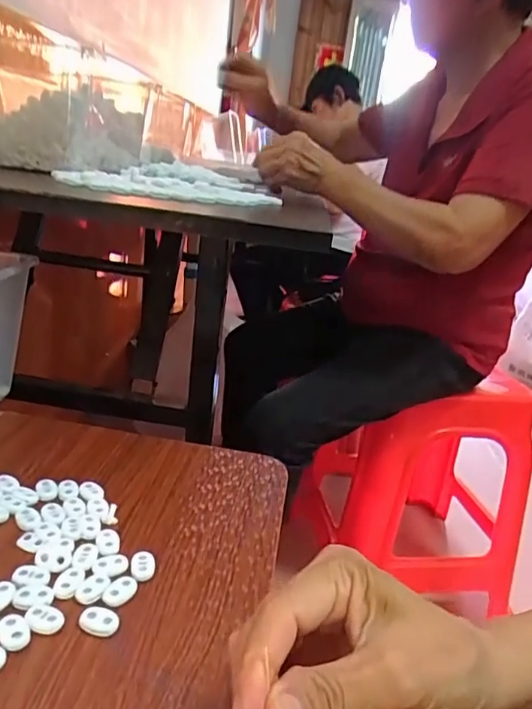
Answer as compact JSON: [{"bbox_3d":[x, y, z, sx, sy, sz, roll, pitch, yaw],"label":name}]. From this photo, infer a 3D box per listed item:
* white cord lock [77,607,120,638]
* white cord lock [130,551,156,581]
[{"bbox_3d":[-0.097,0.155,0.306,0.022,0.006,0.015,7,20,-3],"label":"white cord lock"},{"bbox_3d":[-0.082,0.141,0.350,0.016,0.006,0.023,3,21,-14],"label":"white cord lock"}]

